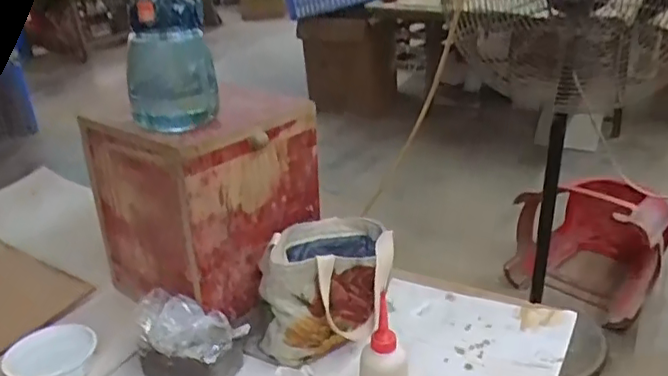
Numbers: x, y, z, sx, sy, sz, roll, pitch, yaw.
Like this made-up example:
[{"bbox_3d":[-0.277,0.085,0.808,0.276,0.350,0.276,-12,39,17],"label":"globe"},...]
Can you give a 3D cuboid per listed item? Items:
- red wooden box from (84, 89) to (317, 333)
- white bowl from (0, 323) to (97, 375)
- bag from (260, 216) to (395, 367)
[{"bbox_3d":[-0.196,0.017,0.921,0.252,0.295,0.252,18,36,36],"label":"red wooden box"},{"bbox_3d":[-0.374,0.229,0.793,0.098,0.050,0.100,-4,28,2],"label":"white bowl"},{"bbox_3d":[-0.012,0.129,0.850,0.189,0.138,0.166,-7,28,-3],"label":"bag"}]

